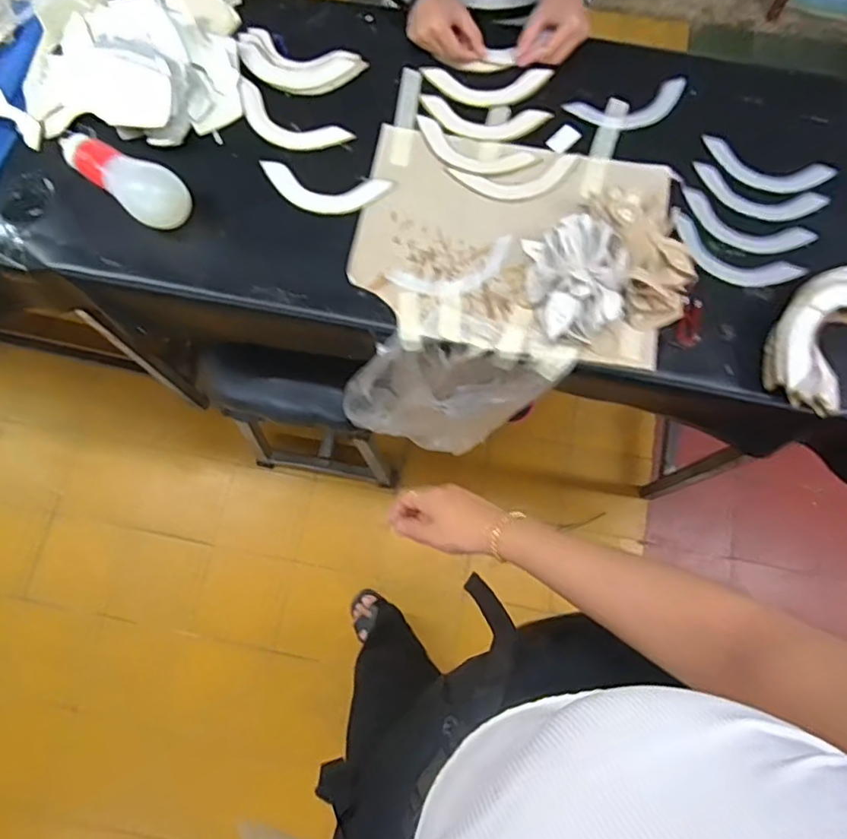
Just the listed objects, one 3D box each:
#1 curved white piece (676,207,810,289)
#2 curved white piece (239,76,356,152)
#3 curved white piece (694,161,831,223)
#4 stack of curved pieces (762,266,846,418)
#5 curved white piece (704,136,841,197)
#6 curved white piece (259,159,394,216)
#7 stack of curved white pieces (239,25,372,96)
[{"bbox_3d":[0.385,-0.207,0.735,0.169,0.014,0.054,28,77,8],"label":"curved white piece"},{"bbox_3d":[-0.186,-0.400,0.794,0.172,0.010,0.060,28,77,8],"label":"curved white piece"},{"bbox_3d":[0.435,-0.291,0.764,0.166,0.018,0.058,18,76,6],"label":"curved white piece"},{"bbox_3d":[0.476,-0.097,0.688,0.120,0.054,0.182,33,78,9],"label":"stack of curved pieces"},{"bbox_3d":[0.454,-0.332,0.779,0.164,0.019,0.061,20,76,7],"label":"curved white piece"},{"bbox_3d":[-0.133,-0.300,0.768,0.171,0.006,0.068,9,75,4],"label":"curved white piece"},{"bbox_3d":[-0.178,-0.494,0.815,0.180,0.016,0.096,17,76,6],"label":"stack of curved white pieces"}]

